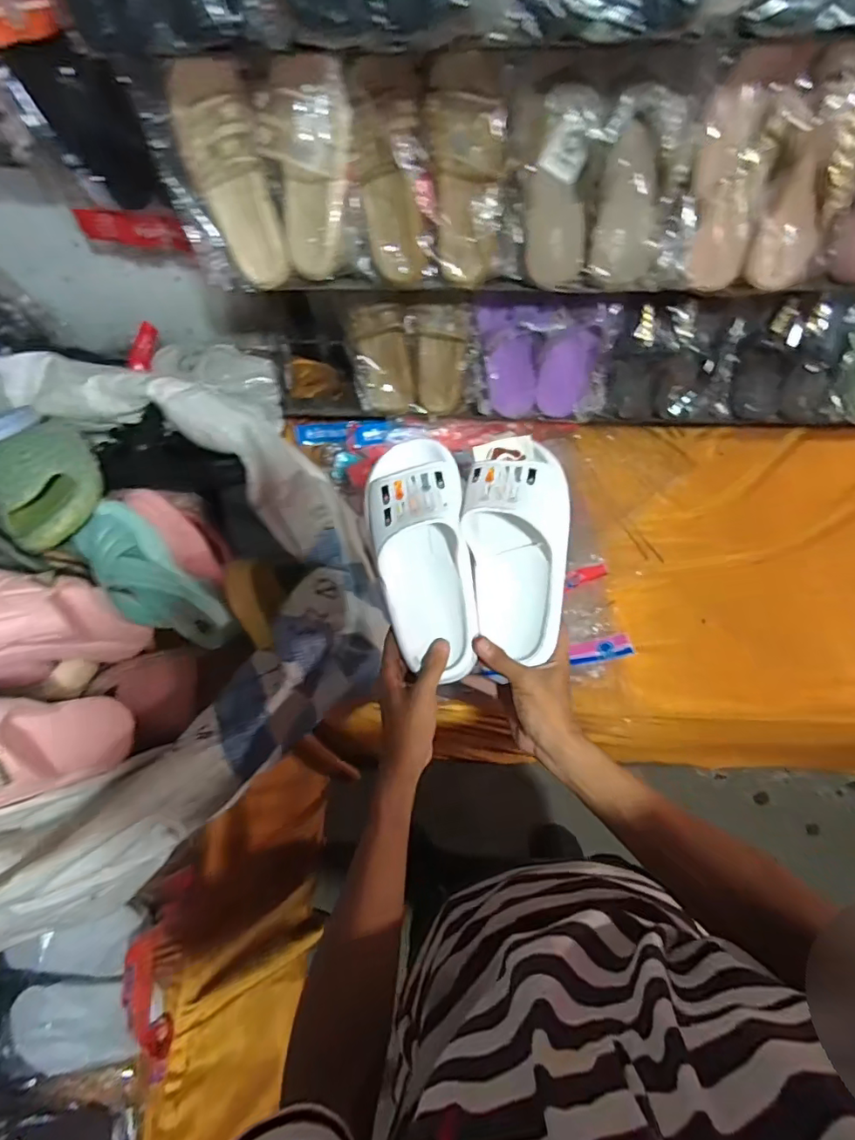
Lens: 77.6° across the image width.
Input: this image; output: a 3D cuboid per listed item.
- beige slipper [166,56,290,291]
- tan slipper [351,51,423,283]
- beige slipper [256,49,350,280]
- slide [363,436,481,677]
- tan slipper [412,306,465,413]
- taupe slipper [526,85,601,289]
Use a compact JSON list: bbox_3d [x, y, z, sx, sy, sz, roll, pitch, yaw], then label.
[{"bbox_3d":[-0.231,-0.461,0.636,0.091,0.224,0.061,-18,41,-5],"label":"beige slipper"},{"bbox_3d":[-0.044,-0.454,0.622,0.080,0.219,0.052,-3,36,2],"label":"tan slipper"},{"bbox_3d":[-0.145,-0.457,0.618,0.096,0.205,0.048,16,42,10],"label":"beige slipper"},{"bbox_3d":[-0.005,-0.016,0.517,0.093,0.066,0.236,-10,86,-1],"label":"slide"},{"bbox_3d":[0.021,-0.336,0.857,0.085,0.167,0.040,0,32,3],"label":"tan slipper"},{"bbox_3d":[0.153,-0.431,0.616,0.068,0.184,0.046,-3,41,2],"label":"taupe slipper"}]

